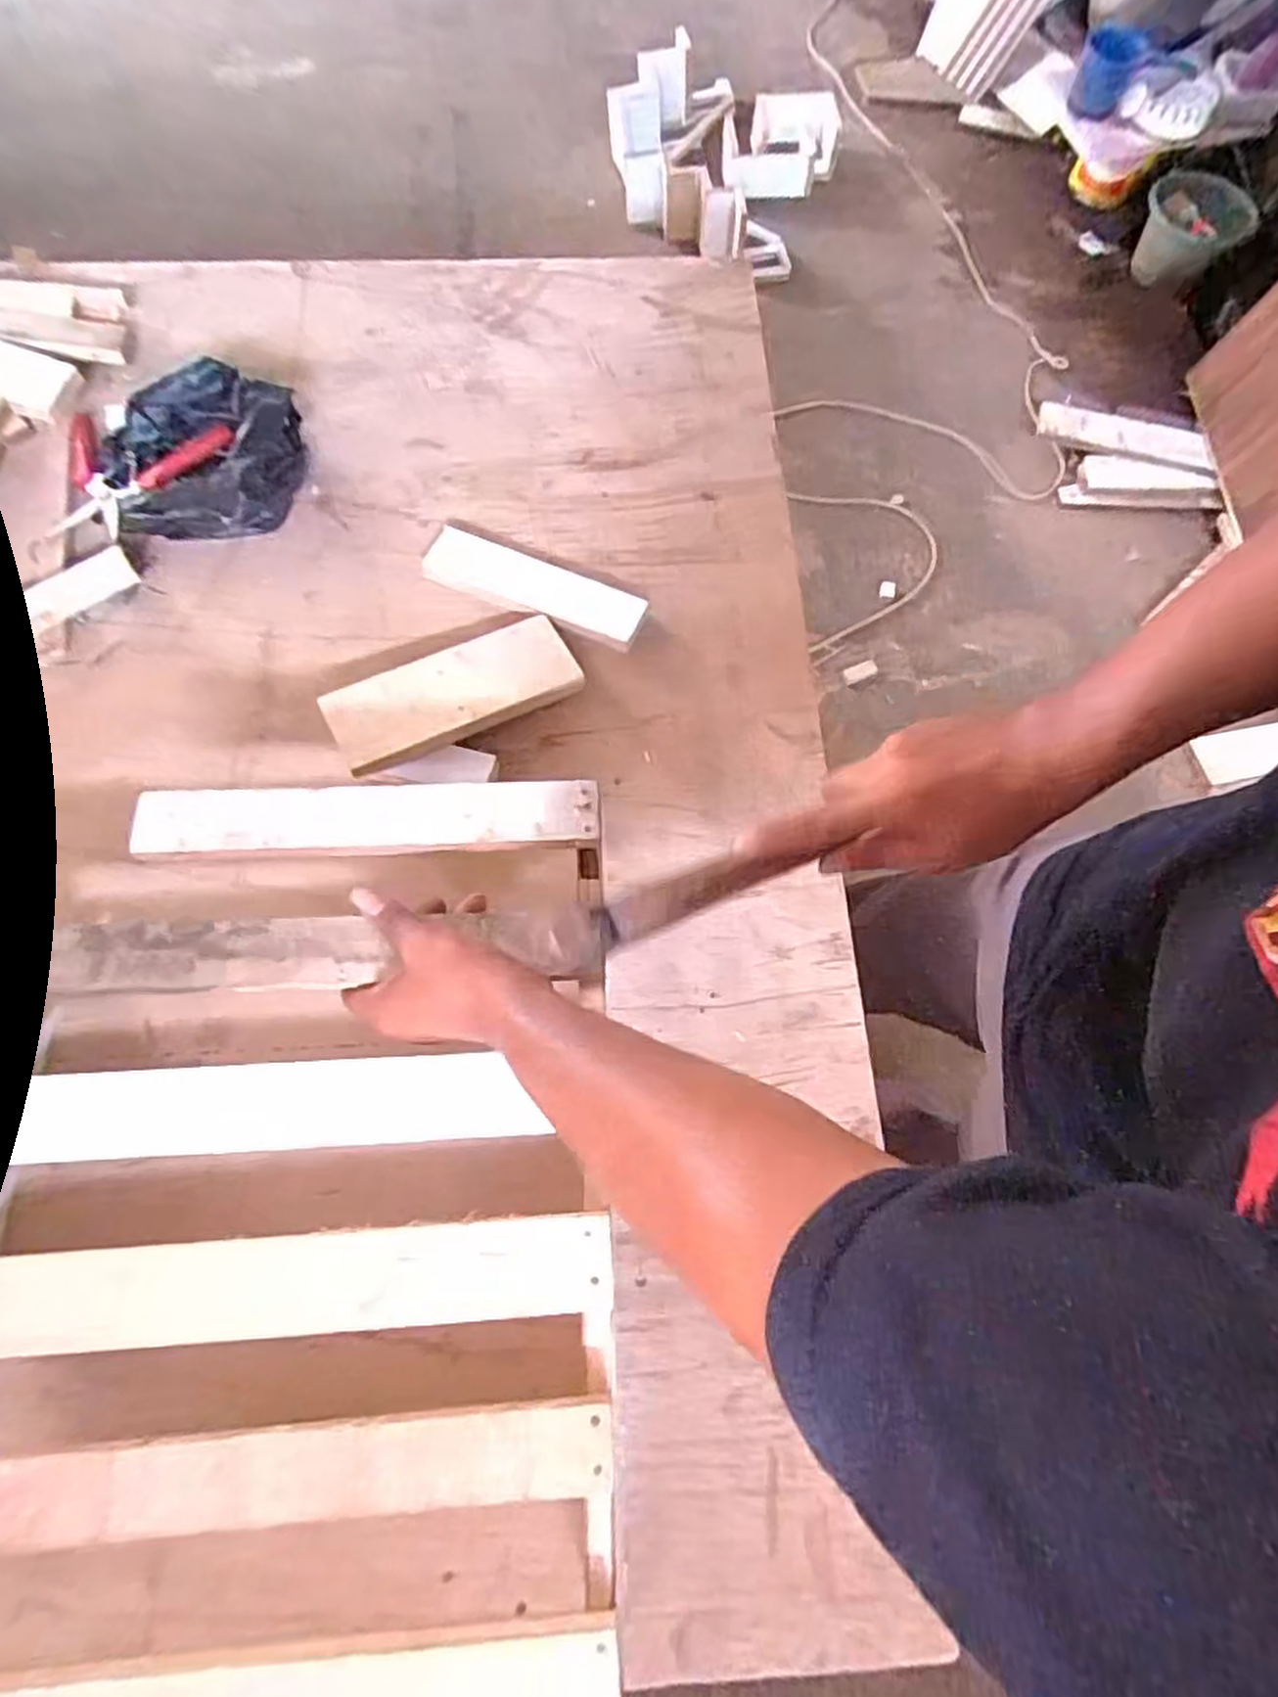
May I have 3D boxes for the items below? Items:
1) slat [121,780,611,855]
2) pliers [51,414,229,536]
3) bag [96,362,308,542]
[{"bbox_3d":[-0.181,-0.023,0.521,0.300,0.013,0.046,-2,69,-2],"label":"slat"},{"bbox_3d":[-0.456,-0.344,0.713,0.147,0.025,0.130,-2,72,-2],"label":"pliers"},{"bbox_3d":[-0.400,-0.353,0.690,0.189,0.075,0.147,0,72,-2],"label":"bag"}]

